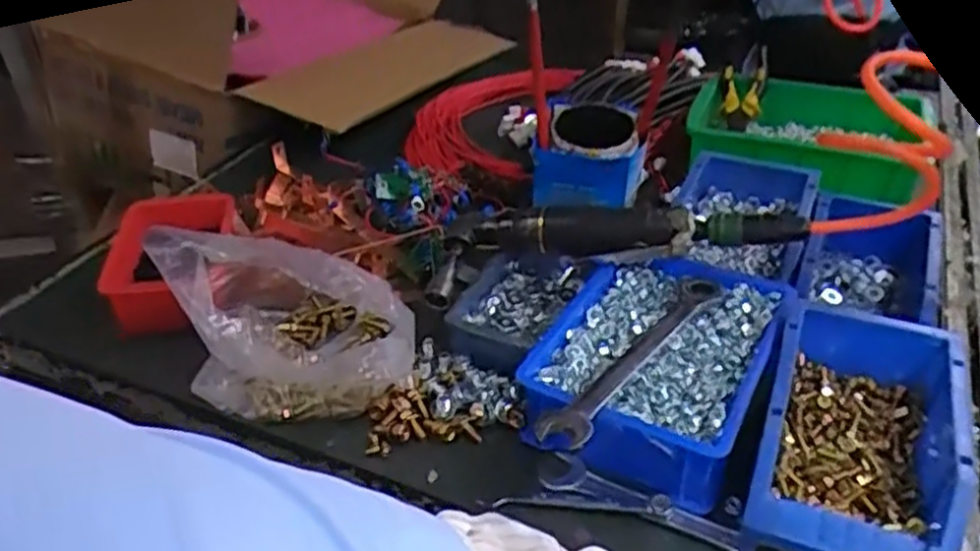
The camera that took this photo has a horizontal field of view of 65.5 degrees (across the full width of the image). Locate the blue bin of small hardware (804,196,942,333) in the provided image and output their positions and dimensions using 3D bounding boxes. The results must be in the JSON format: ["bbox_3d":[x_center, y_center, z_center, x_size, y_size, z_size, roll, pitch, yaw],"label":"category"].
[{"bbox_3d":[0.315,0.007,0.650,0.100,0.088,0.155,14,39,20],"label":"blue bin of small hardware"}]

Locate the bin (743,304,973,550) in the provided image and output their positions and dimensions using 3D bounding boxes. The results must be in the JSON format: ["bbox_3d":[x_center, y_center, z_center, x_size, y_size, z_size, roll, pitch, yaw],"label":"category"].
[{"bbox_3d":[0.238,0.109,0.502,0.110,0.085,0.180,13,39,19],"label":"bin"}]

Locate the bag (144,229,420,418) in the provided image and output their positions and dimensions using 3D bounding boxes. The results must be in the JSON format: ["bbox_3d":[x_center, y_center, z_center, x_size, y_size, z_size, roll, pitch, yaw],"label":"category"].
[{"bbox_3d":[-0.152,0.028,0.577,0.164,0.113,0.167,-14,38,-16],"label":"bag"}]

